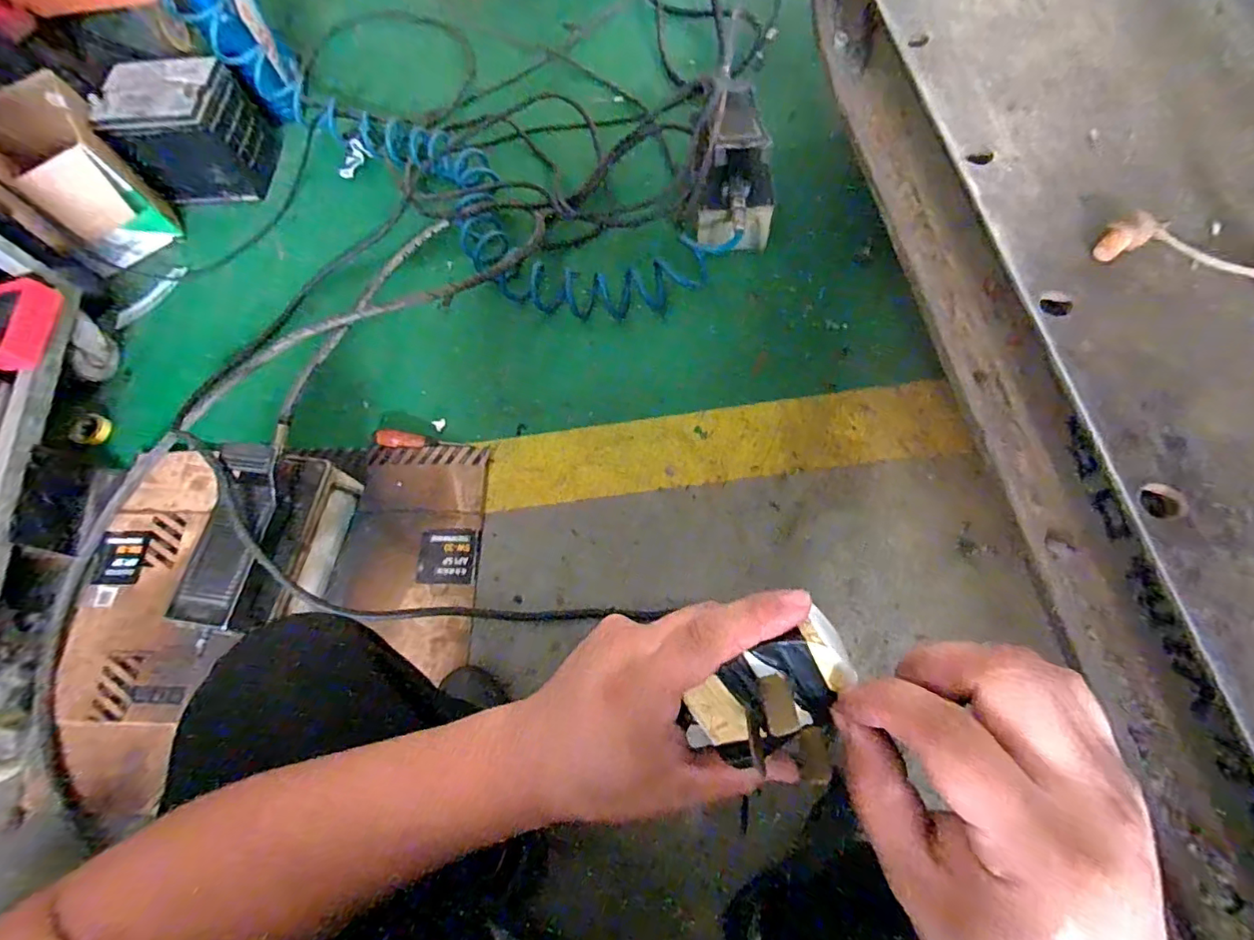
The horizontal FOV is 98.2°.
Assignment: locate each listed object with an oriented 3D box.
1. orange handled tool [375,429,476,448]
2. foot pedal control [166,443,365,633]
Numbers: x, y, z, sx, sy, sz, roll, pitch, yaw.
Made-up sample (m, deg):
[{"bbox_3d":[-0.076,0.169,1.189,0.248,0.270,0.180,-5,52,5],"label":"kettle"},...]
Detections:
[{"bbox_3d":[-0.342,-0.049,0.928,0.155,0.021,0.030,5,69,-12],"label":"orange handled tool"},{"bbox_3d":[-0.508,0.106,0.792,0.116,0.166,0.247,7,70,6],"label":"foot pedal control"}]

